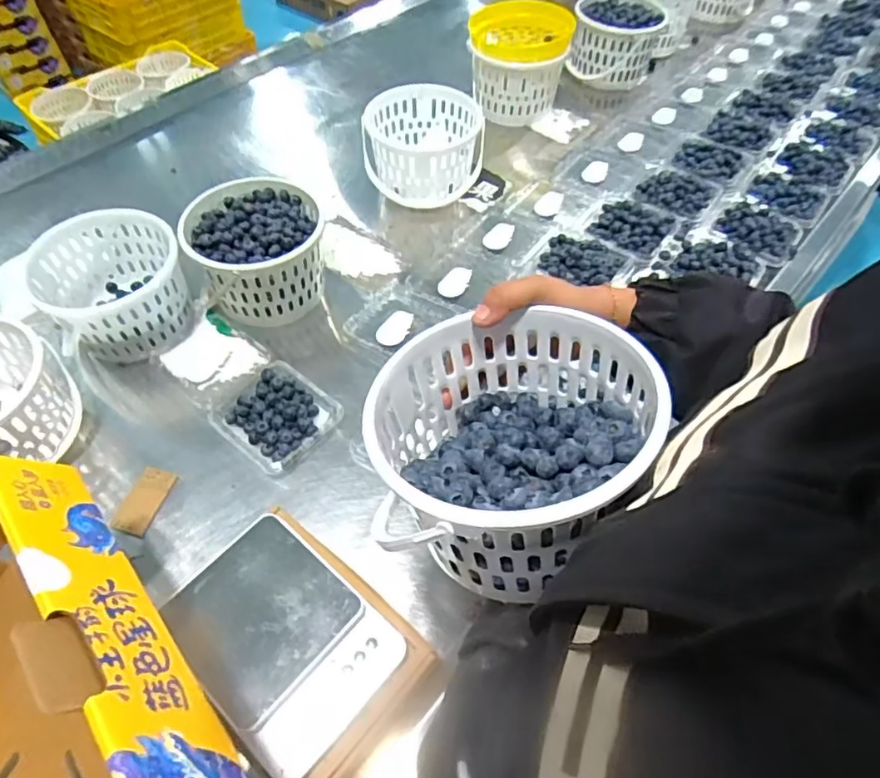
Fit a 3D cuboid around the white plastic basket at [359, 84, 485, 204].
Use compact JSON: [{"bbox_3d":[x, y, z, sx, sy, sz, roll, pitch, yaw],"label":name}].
[{"bbox_3d":[-0.026,-0.381,0.934,0.179,0.114,0.175,-7,55,-7],"label":"white plastic basket"}]

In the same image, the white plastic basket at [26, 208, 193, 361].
[{"bbox_3d":[-0.410,-0.128,0.744,0.165,0.113,0.168,1,54,-1],"label":"white plastic basket"}]

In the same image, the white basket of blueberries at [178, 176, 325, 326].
[{"bbox_3d":[-0.243,-0.181,0.784,0.167,0.125,0.169,-14,56,-12],"label":"white basket of blueberries"}]

